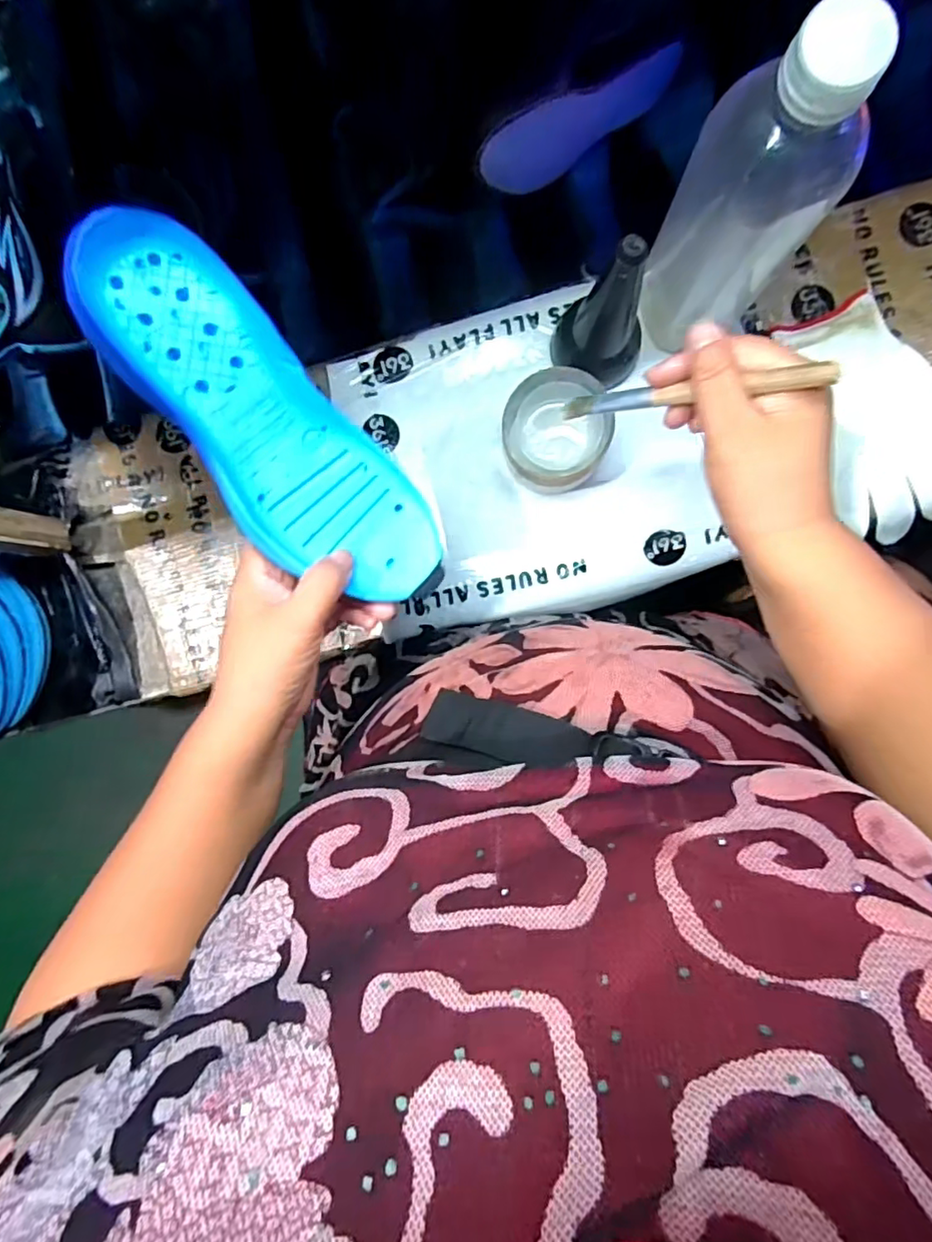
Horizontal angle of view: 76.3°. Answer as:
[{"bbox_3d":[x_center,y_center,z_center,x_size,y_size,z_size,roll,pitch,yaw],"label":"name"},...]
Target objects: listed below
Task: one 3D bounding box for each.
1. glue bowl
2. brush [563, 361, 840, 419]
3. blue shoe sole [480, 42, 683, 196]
[{"bbox_3d":[0.071,-0.146,0.464,0.080,0.054,0.077,0,90,4],"label":"glue bowl"},{"bbox_3d":[0.117,-0.123,0.323,0.153,0.011,0.014,13,92,47],"label":"brush"},{"bbox_3d":[0.098,-0.416,0.498,0.209,0.065,0.019,-38,87,-14],"label":"blue shoe sole"}]

